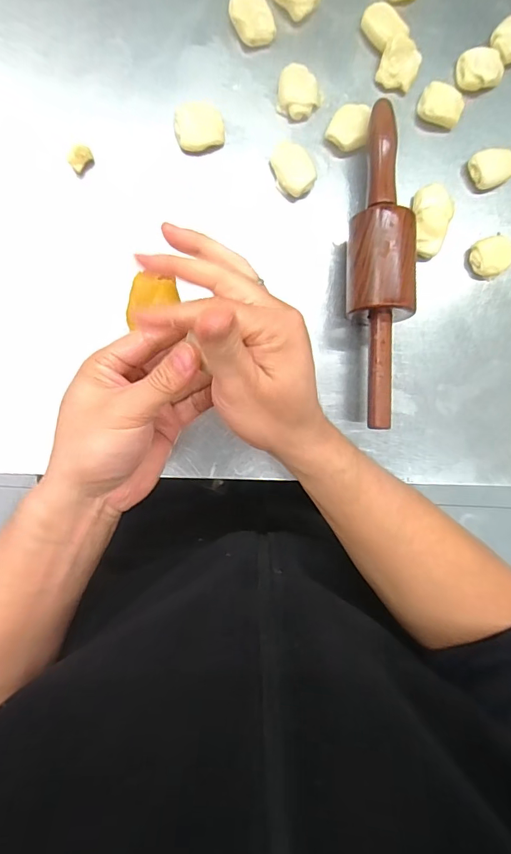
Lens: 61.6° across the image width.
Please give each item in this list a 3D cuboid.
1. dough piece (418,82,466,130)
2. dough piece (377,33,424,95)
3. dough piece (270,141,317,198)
[{"bbox_3d":[0.183,-0.316,0.422,0.042,0.016,0.034,21,87,-6],"label":"dough piece"},{"bbox_3d":[0.139,-0.350,0.413,0.037,0.016,0.040,0,89,-7],"label":"dough piece"},{"bbox_3d":[0.036,-0.247,0.406,0.038,0.015,0.055,-18,91,-7],"label":"dough piece"}]

